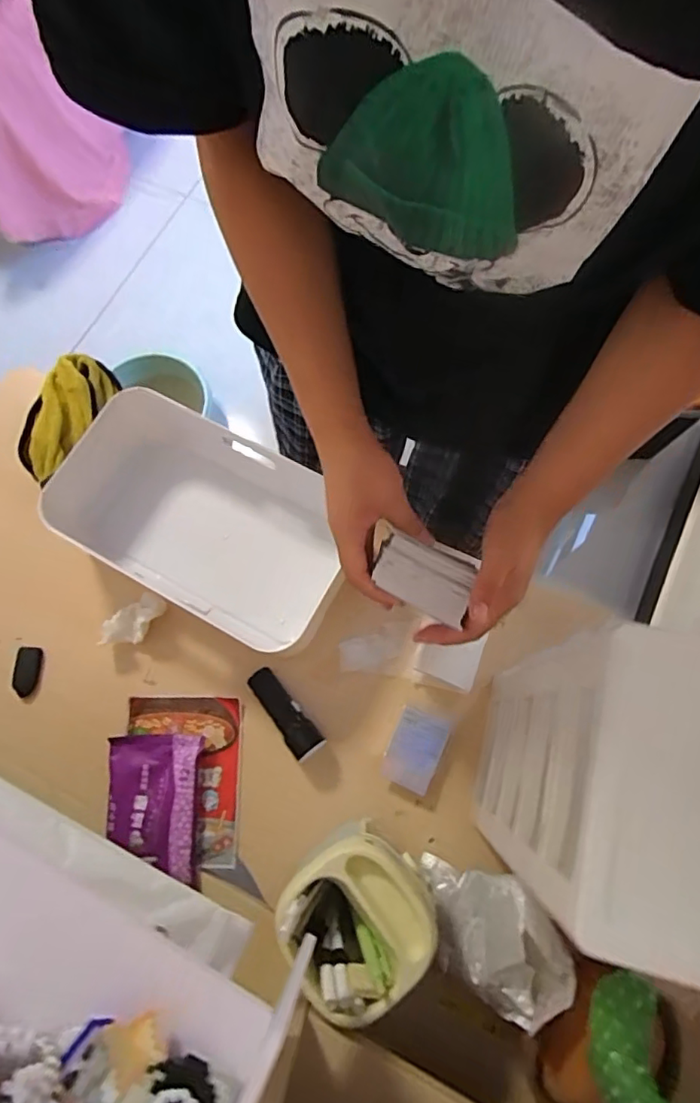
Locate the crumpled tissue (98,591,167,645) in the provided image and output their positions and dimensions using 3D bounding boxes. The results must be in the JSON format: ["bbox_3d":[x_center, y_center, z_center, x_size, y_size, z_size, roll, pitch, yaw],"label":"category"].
[{"bbox_3d":[-0.223,0.074,0.576,0.071,0.026,0.033,-37,73,-10],"label":"crumpled tissue"}]

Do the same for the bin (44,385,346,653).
[{"bbox_3d":[-0.151,-0.043,0.587,0.298,0.074,0.189,27,74,11],"label":"bin"}]

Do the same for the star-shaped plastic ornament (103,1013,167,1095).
[{"bbox_3d":[-0.094,0.217,0.245,0.022,0.006,0.024,-33,73,-9],"label":"star-shaped plastic ornament"}]

